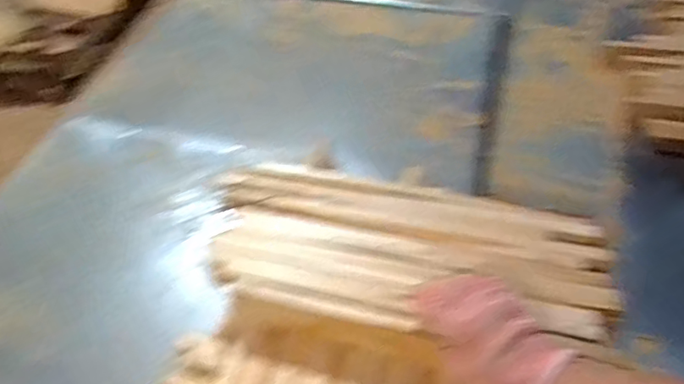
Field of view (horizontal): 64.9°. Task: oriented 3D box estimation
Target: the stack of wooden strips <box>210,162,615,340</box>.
[{"bbox_3d":[0.070,0.070,0.704,0.514,0.041,0.212,7,48,10],"label":"stack of wooden strips"}]

